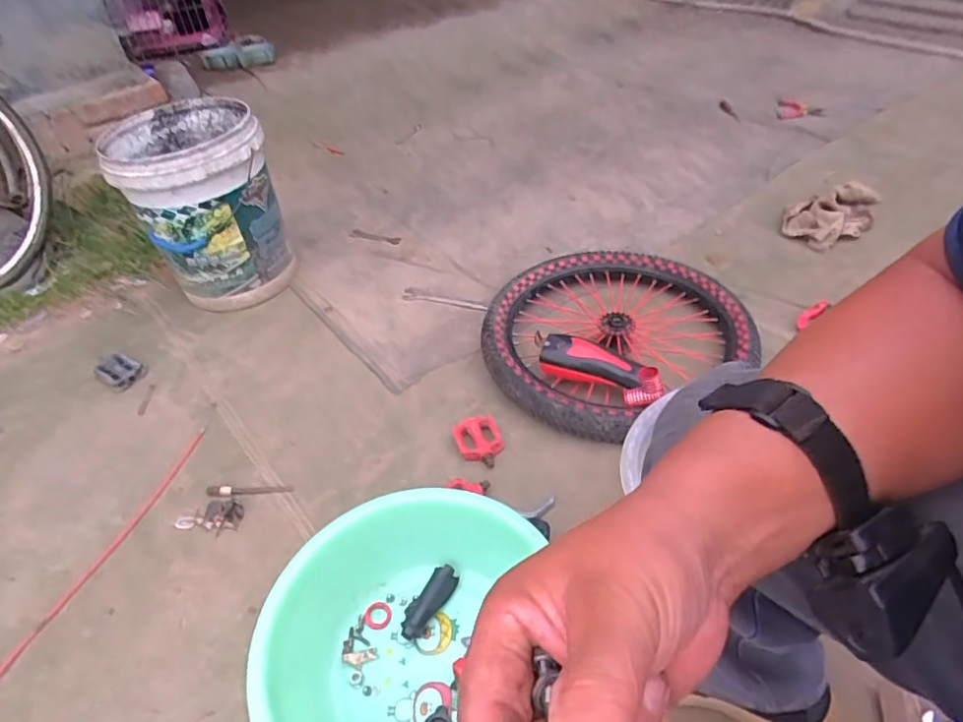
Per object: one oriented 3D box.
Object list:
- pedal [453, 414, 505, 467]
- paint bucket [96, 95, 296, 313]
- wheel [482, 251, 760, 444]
[{"bbox_3d":[-0.003,0.131,0.981,0.071,0.022,0.094,-17,43,-13],"label":"pedal"},{"bbox_3d":[-0.613,-0.341,1.338,0.282,0.372,0.301,-22,45,-18],"label":"paint bucket"},{"bbox_3d":[0.231,-0.052,1.125,0.452,0.102,0.427,-4,43,3],"label":"wheel"}]

